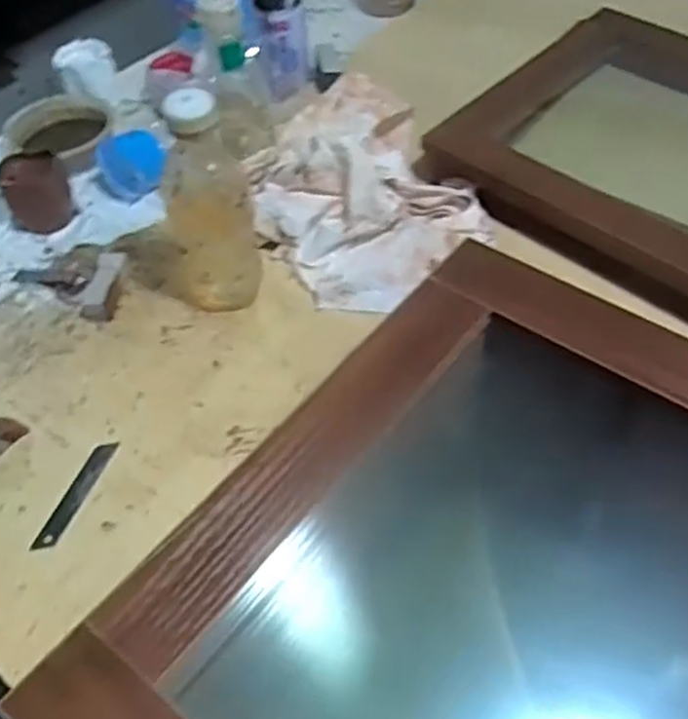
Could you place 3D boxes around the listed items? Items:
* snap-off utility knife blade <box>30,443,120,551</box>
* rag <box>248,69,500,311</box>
[{"bbox_3d":[-0.210,0.106,0.581,0.019,0.004,0.098,15,54,14],"label":"snap-off utility knife blade"},{"bbox_3d":[0.020,-0.167,0.734,0.215,0.088,0.250,-24,55,-16],"label":"rag"}]

